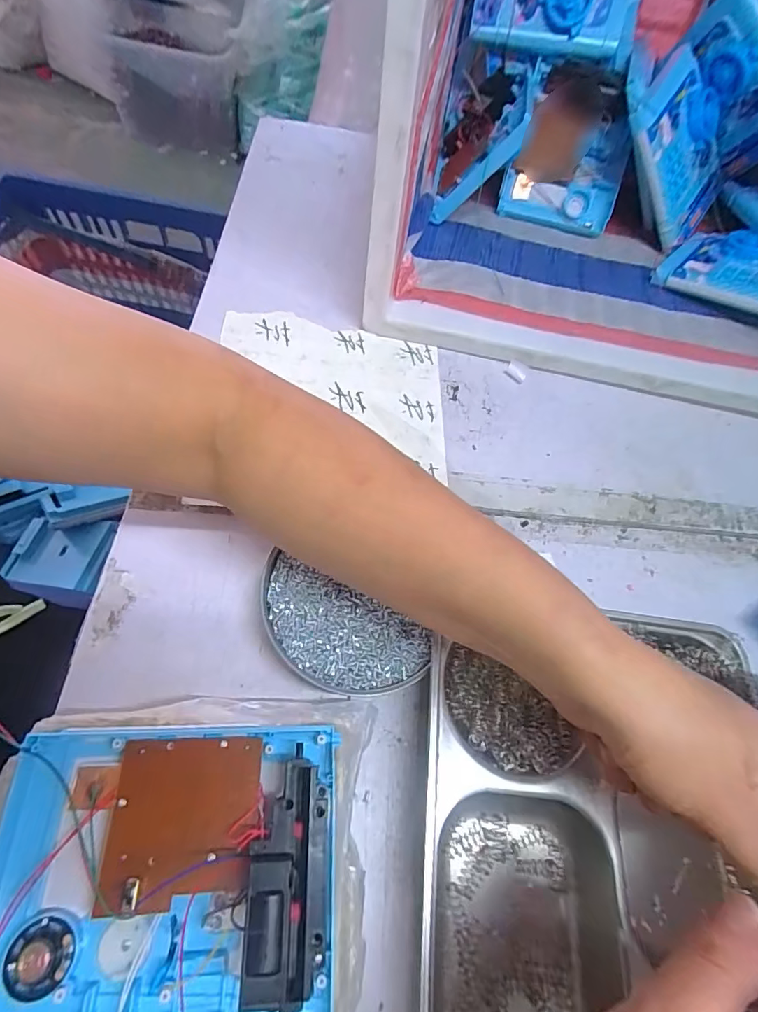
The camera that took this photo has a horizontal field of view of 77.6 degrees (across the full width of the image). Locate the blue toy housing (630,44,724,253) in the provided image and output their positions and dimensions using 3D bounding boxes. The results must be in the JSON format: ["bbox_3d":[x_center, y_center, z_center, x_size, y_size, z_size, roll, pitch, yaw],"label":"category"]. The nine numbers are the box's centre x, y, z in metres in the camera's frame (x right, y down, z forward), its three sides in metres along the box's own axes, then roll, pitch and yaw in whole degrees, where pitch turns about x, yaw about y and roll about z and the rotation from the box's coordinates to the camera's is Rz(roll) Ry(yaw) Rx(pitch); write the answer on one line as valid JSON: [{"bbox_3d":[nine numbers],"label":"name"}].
[{"bbox_3d":[0.337,-0.394,0.536,0.127,0.159,0.036,-48,35,-13],"label":"blue toy housing"}]

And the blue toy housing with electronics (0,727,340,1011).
[{"bbox_3d":[-0.107,0.182,0.228,0.167,0.031,0.140,2,62,-7],"label":"blue toy housing with electronics"}]

